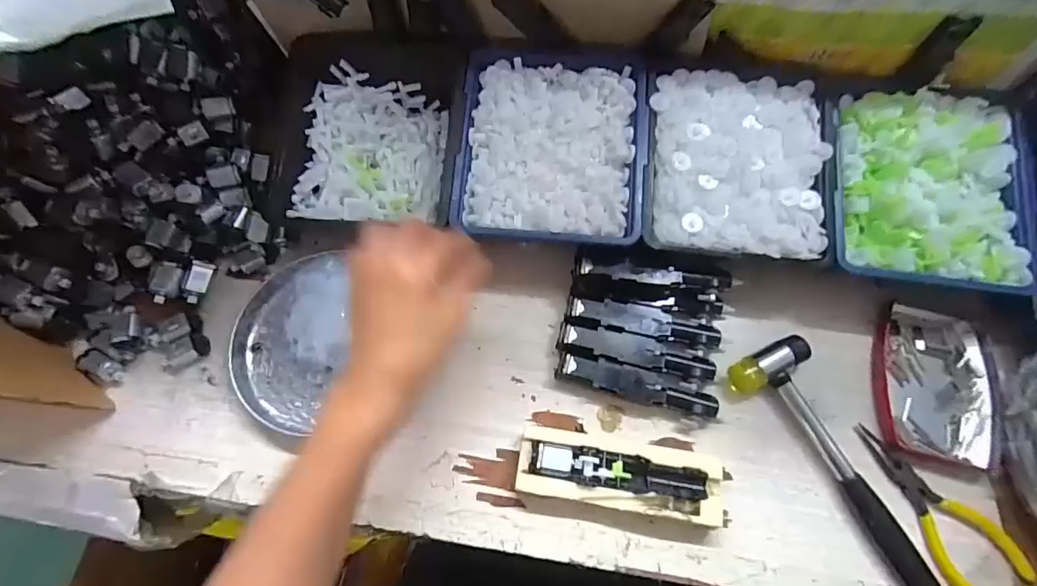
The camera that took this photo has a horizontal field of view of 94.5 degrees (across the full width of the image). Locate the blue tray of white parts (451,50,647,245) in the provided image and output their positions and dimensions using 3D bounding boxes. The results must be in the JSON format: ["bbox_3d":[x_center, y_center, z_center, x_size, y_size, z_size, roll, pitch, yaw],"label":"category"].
[{"bbox_3d":[0.026,-0.121,0.379,0.144,0.030,0.163,4,68,0],"label":"blue tray of white parts"}]

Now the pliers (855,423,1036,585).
[{"bbox_3d":[0.297,0.148,0.337,0.052,0.012,0.123,-17,70,-8],"label":"pliers"}]

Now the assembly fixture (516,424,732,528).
[{"bbox_3d":[0.074,0.126,0.334,0.146,0.029,0.044,9,68,2],"label":"assembly fixture"}]

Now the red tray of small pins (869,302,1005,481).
[{"bbox_3d":[0.318,0.068,0.369,0.084,0.019,0.122,16,69,5],"label":"red tray of small pins"}]

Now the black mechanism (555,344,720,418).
[{"bbox_3d":[0.089,0.068,0.362,0.118,0.016,0.025,15,69,5],"label":"black mechanism"}]

